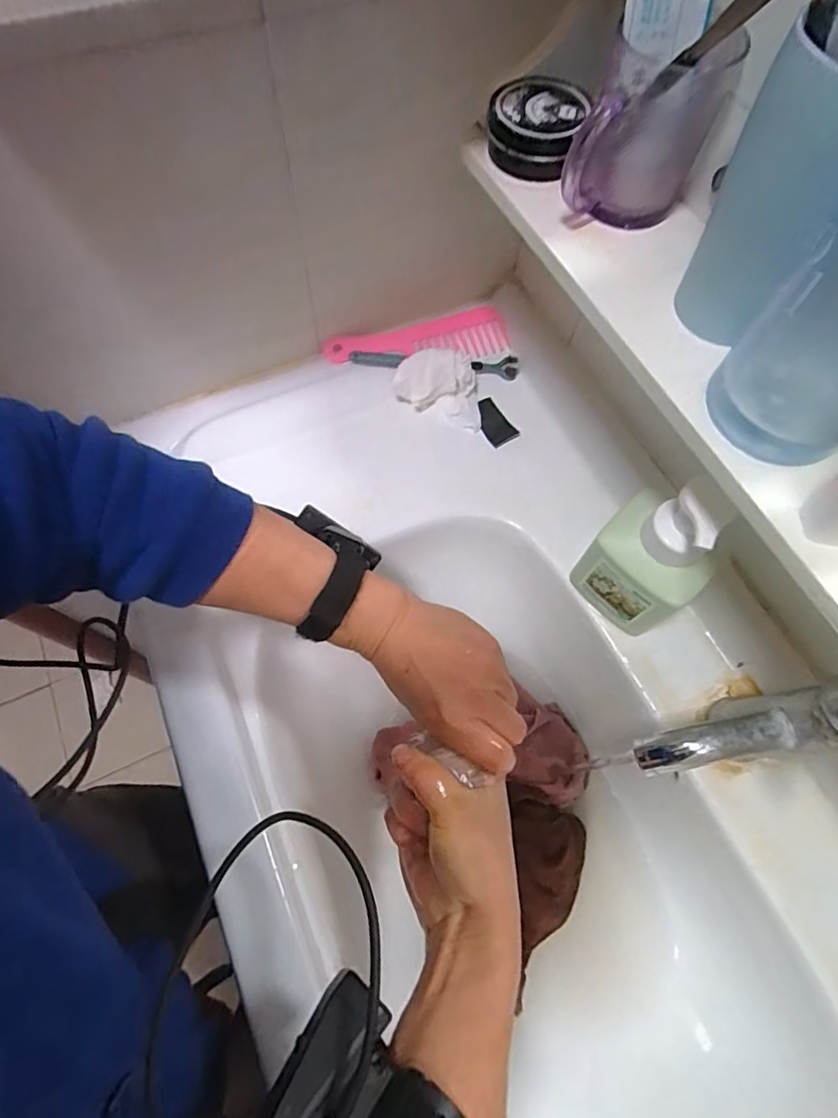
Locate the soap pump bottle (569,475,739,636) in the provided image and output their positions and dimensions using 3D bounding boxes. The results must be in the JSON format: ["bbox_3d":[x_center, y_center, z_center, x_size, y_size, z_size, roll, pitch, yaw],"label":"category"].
[{"bbox_3d":[0.191,-0.005,0.432,0.069,0.174,0.086,-39,73,-16],"label":"soap pump bottle"}]

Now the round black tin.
[{"bbox_3d":[0.081,-0.301,0.378,0.062,0.035,0.064,1,67,-2],"label":"round black tin"}]

